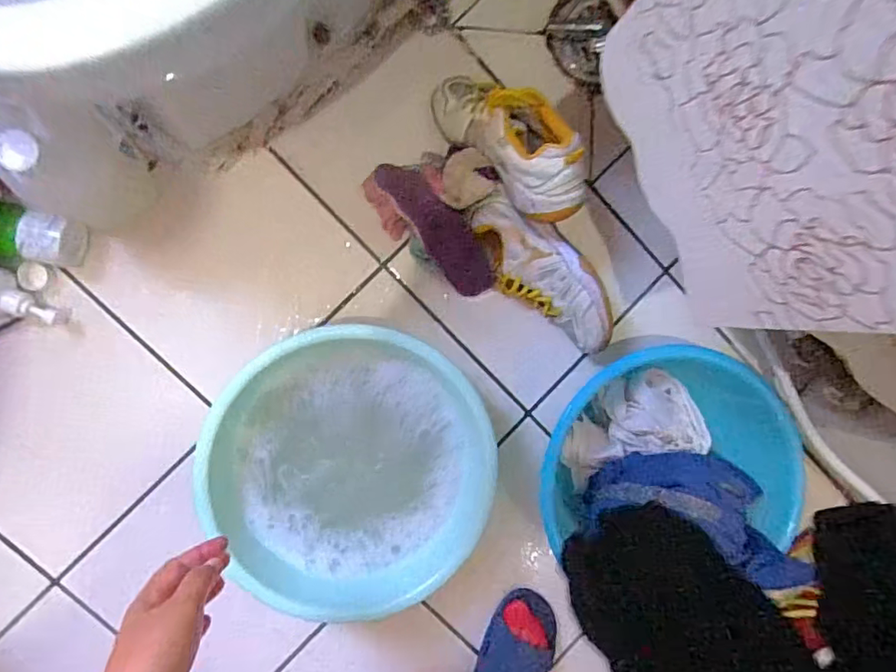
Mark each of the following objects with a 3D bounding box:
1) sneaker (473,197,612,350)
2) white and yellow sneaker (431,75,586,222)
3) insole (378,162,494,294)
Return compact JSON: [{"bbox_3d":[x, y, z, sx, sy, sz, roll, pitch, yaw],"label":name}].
[{"bbox_3d":[0.127,-0.083,0.756,0.091,0.110,0.255,-42,98,-4],"label":"sneaker"},{"bbox_3d":[0.075,-0.257,0.691,0.099,0.089,0.267,-39,66,-5],"label":"white and yellow sneaker"},{"bbox_3d":[-0.009,-0.146,0.753,0.066,0.025,0.220,-43,111,-4],"label":"insole"}]

